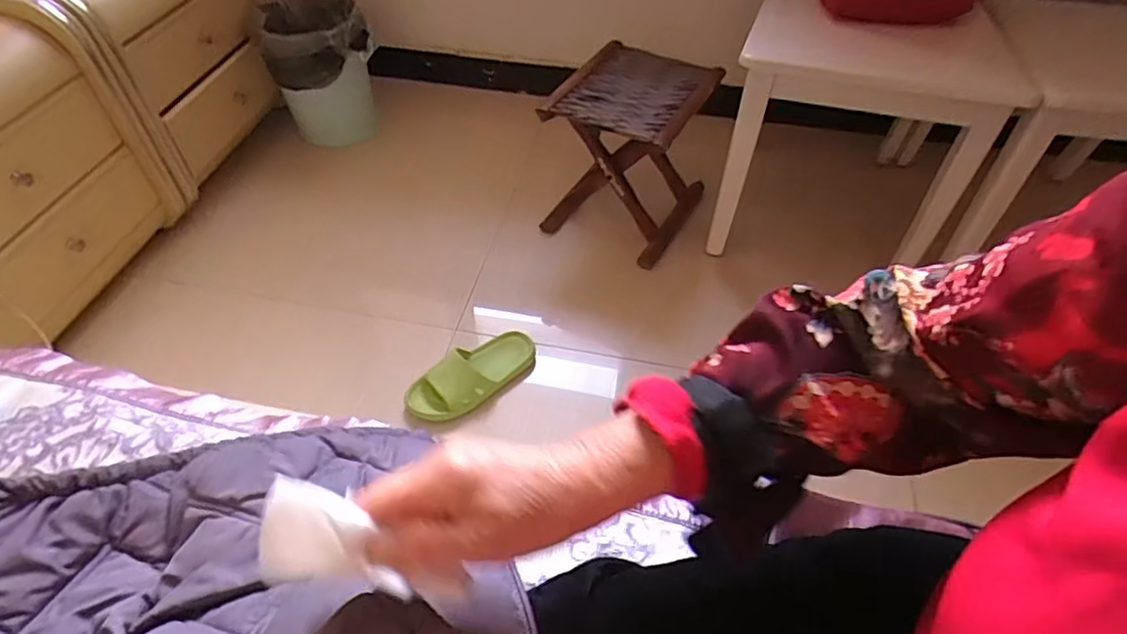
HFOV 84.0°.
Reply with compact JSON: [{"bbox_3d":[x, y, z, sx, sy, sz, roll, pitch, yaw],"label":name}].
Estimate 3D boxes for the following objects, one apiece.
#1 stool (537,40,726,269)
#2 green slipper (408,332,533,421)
[{"bbox_3d":[0.131,-0.315,1.275,0.253,0.332,0.284,23,53,18],"label":"stool"},{"bbox_3d":[-0.147,0.095,1.047,0.237,0.065,0.092,-32,57,-25],"label":"green slipper"}]

